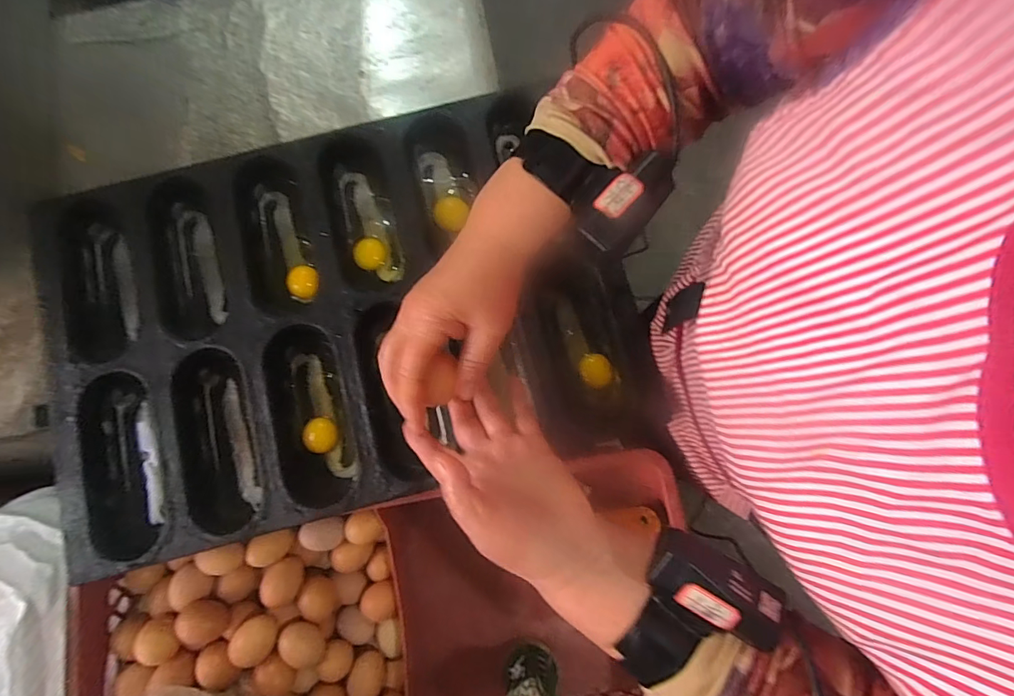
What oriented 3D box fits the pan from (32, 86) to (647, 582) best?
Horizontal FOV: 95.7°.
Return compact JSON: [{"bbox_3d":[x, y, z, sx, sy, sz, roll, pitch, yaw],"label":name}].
[{"bbox_3d":[-0.173,-0.040,0.500,0.596,0.052,0.412,-13,80,-2],"label":"pan"}]

